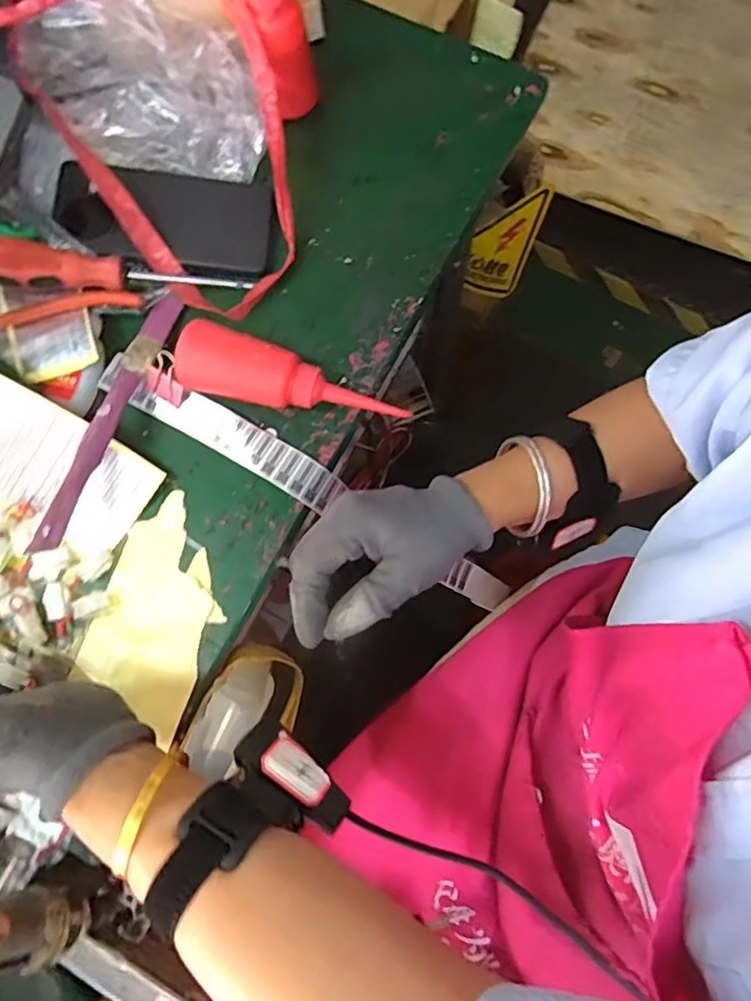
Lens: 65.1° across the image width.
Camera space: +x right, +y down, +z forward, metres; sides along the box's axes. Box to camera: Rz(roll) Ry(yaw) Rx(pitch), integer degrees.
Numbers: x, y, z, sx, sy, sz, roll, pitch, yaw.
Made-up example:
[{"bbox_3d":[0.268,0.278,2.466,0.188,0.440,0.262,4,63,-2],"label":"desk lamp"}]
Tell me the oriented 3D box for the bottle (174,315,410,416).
[{"bbox_3d":[-0.061,-0.086,0.425,0.174,0.034,0.044,16,79,4],"label":"bottle"}]

